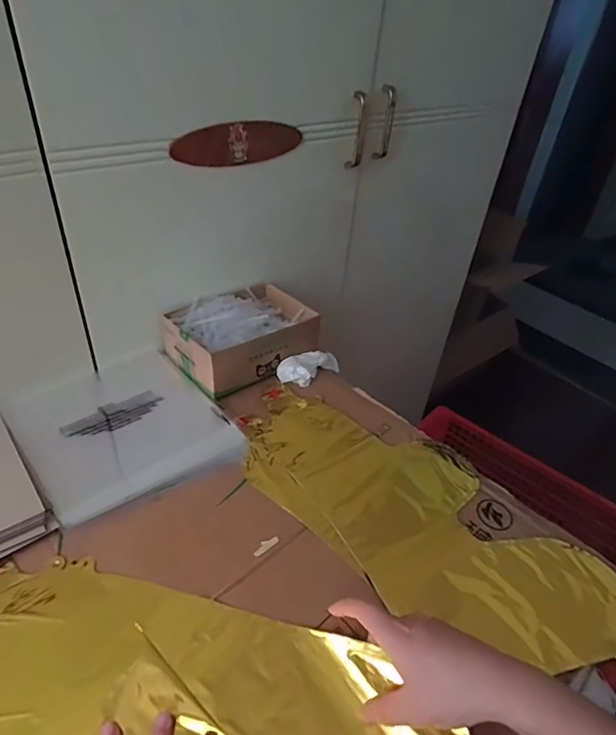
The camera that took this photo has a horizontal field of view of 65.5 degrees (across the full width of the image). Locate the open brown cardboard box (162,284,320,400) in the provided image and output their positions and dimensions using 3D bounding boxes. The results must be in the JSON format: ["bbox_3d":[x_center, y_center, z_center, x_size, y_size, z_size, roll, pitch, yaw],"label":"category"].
[{"bbox_3d":[-0.092,-0.048,0.665,0.191,0.072,0.142,-23,47,-32],"label":"open brown cardboard box"}]

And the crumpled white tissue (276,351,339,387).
[{"bbox_3d":[0.010,-0.003,0.676,0.042,0.035,0.108,36,33,31],"label":"crumpled white tissue"}]

